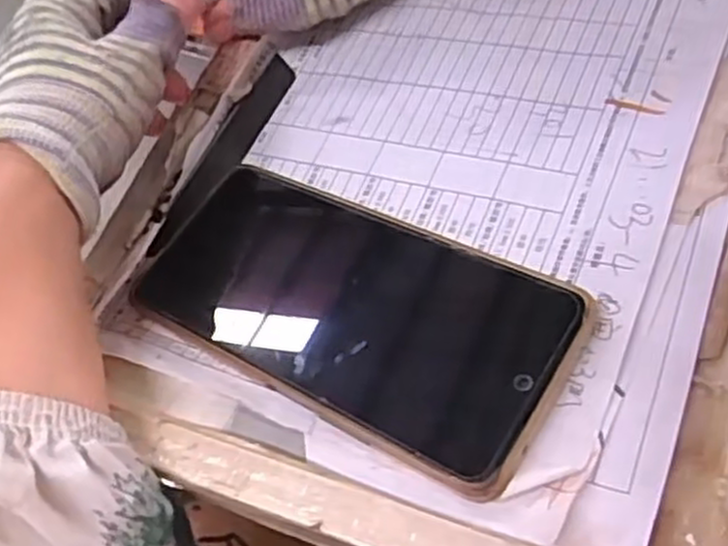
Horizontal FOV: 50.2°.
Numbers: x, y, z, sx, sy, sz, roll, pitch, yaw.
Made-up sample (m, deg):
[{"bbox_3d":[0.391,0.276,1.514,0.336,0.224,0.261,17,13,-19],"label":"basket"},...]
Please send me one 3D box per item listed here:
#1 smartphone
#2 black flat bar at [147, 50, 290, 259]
[{"bbox_3d":[-0.007,0.009,0.279,0.161,0.010,0.080,23,62,27],"label":"smartphone"},{"bbox_3d":[-0.060,-0.054,0.342,0.017,0.004,0.117,21,59,7],"label":"black flat bar"}]

